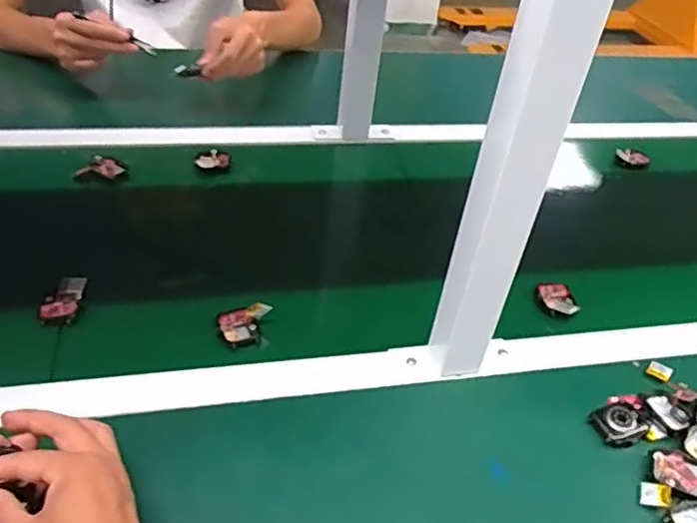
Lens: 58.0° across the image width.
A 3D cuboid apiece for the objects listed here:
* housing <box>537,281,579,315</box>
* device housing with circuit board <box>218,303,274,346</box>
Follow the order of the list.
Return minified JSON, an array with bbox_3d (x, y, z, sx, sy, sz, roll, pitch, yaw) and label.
[{"bbox_3d":[0.229,0.043,0.691,0.045,0.022,0.041,20,42,14],"label":"housing"},{"bbox_3d":[-0.101,0.060,0.606,0.050,0.031,0.039,0,41,-8],"label":"device housing with circuit board"}]

